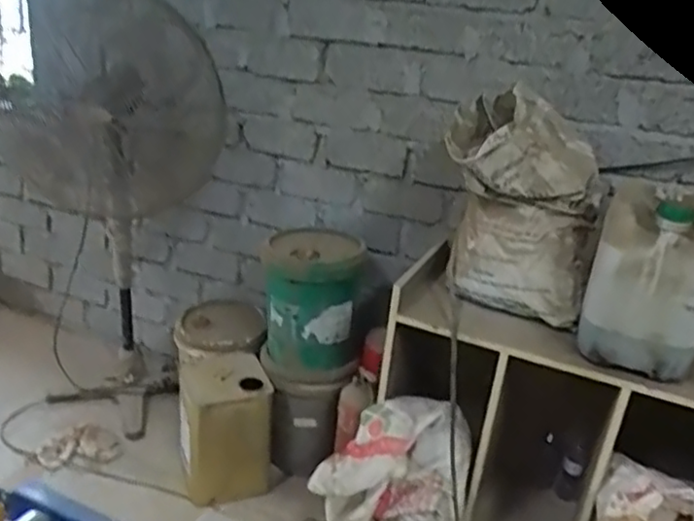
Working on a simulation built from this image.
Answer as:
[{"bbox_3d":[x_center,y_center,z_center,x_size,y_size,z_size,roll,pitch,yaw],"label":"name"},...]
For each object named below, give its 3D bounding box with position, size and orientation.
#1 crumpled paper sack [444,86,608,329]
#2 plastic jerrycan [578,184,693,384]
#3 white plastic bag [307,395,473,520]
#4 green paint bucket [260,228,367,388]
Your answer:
[{"bbox_3d":[0.417,-0.126,1.600,0.376,0.470,0.283,12,22,14],"label":"crumpled paper sack"},{"bbox_3d":[0.672,0.051,1.455,0.240,0.386,0.256,14,23,21],"label":"plastic jerrycan"},{"bbox_3d":[0.108,0.555,1.702,0.383,0.369,0.200,6,21,1],"label":"white plastic bag"},{"bbox_3d":[-0.103,0.126,1.967,0.299,0.396,0.269,5,21,-2],"label":"green paint bucket"}]

